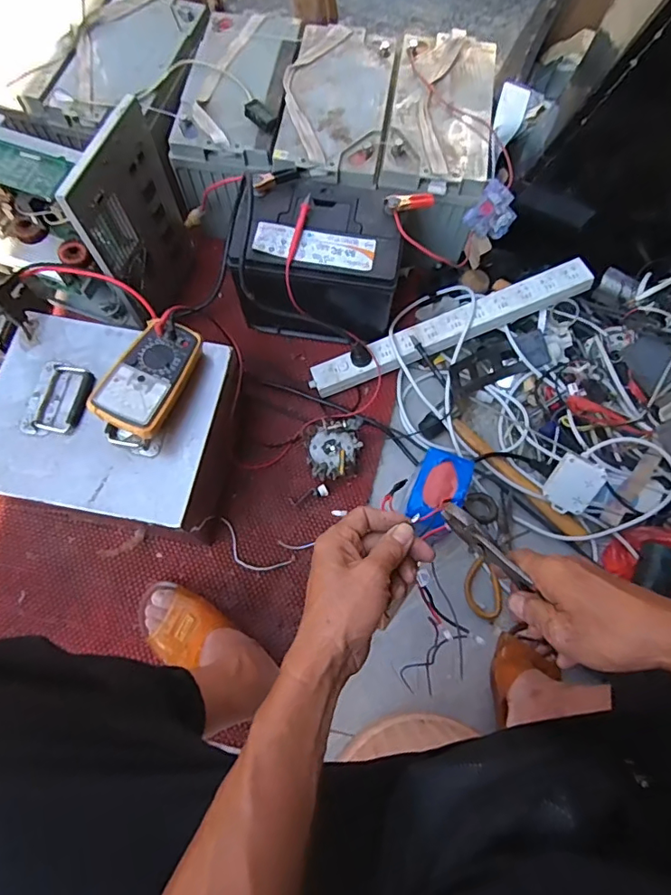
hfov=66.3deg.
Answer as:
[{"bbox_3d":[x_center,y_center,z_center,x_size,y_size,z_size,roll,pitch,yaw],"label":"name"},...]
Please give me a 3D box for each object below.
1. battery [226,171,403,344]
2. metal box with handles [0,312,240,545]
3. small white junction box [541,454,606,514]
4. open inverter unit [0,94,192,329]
[{"bbox_3d":[-0.032,-0.298,0.870,0.249,0.204,0.205,1,72,-3],"label":"battery"},{"bbox_3d":[-0.319,-0.016,0.783,0.325,0.176,0.267,11,71,1],"label":"metal box with handles"},{"bbox_3d":[0.374,0.059,0.807,0.069,0.091,0.017,32,28,13],"label":"small white junction box"},{"bbox_3d":[-0.482,-0.401,0.828,0.430,0.322,0.193,21,72,4],"label":"open inverter unit"}]

